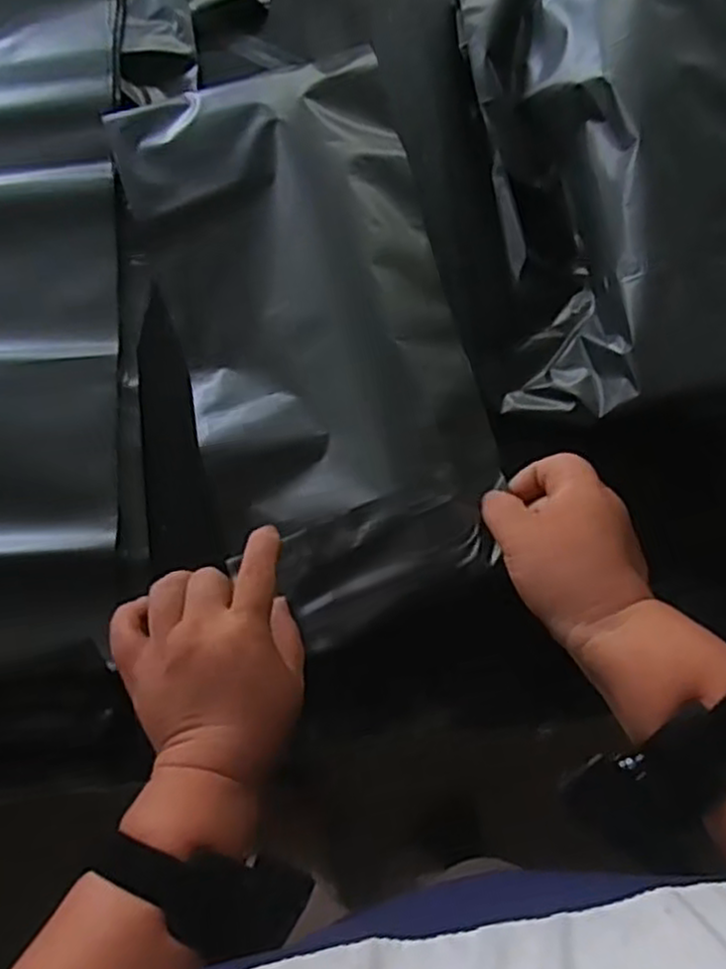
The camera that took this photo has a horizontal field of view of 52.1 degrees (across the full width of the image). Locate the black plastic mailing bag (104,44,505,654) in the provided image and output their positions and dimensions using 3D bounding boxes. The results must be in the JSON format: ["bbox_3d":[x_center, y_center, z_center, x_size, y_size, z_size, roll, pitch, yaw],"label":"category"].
[{"bbox_3d":[-0.037,-0.105,0.491,0.186,0.034,0.378,-17,77,9],"label":"black plastic mailing bag"}]

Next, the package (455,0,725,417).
[{"bbox_3d":[0.192,-0.229,0.502,0.215,0.079,0.374,-3,75,0],"label":"package"}]

